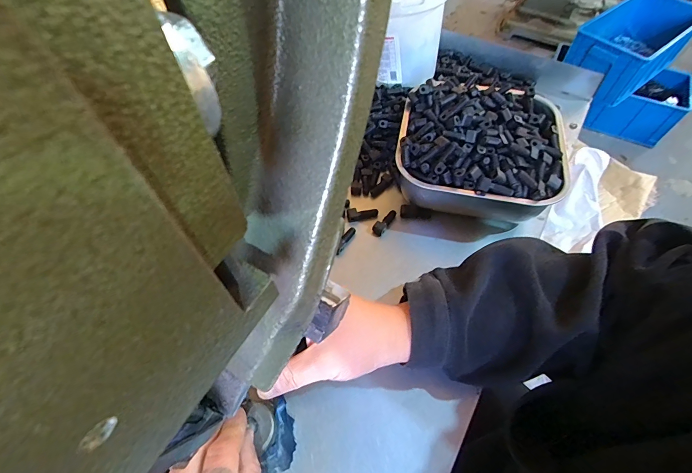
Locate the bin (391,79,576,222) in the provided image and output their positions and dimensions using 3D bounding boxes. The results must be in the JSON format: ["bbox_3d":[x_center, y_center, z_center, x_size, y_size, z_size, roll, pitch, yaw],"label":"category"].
[{"bbox_3d":[0.149,-0.099,0.410,0.173,0.086,0.167,8,58,5],"label":"bin"}]

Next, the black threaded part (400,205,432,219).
[{"bbox_3d":[0.082,-0.029,0.413,0.037,0.013,0.013,-1,58,-1],"label":"black threaded part"}]

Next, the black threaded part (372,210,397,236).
[{"bbox_3d":[0.044,-0.017,0.403,0.013,0.010,0.037,30,62,17],"label":"black threaded part"}]

